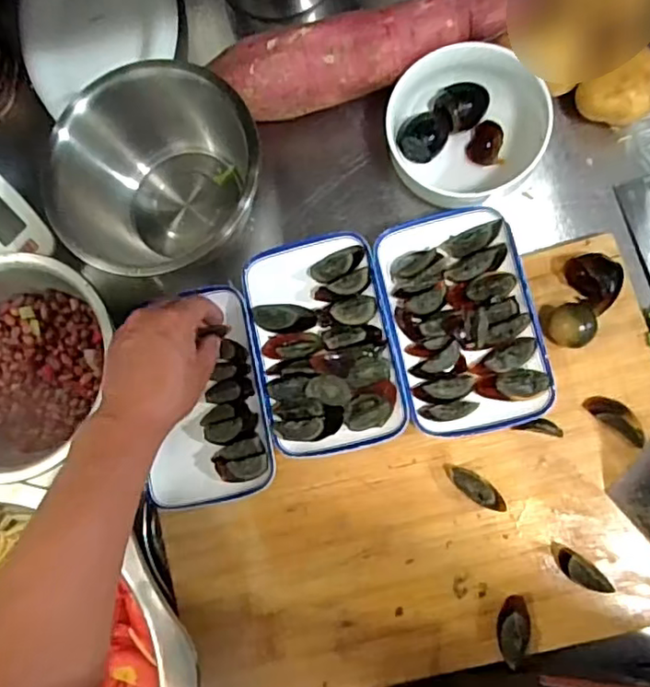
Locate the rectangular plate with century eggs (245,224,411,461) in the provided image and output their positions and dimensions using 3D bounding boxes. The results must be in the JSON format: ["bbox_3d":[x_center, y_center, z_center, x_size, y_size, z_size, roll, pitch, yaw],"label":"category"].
[{"bbox_3d":[-0.002,-0.001,0.536,0.118,0.025,0.185,-13,80,7],"label":"rectangular plate with century eggs"}]

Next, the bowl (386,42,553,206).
[{"bbox_3d":[0.124,-0.192,0.544,0.128,0.060,0.132,-1,82,9],"label":"bowl"}]

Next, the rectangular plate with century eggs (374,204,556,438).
[{"bbox_3d":[0.116,-0.021,0.523,0.118,0.026,0.190,-13,80,7],"label":"rectangular plate with century eggs"}]

